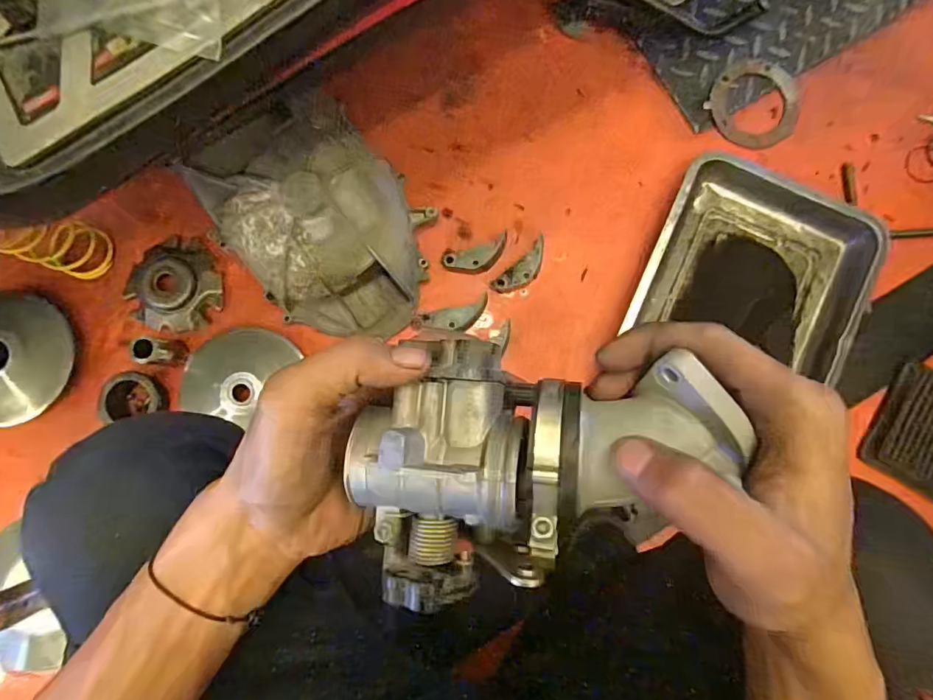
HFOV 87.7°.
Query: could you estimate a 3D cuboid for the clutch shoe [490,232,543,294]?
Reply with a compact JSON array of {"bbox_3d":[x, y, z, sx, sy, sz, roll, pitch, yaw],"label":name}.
[{"bbox_3d":[0.072,-0.100,0.606,0.086,0.022,0.032,-43,87,-5],"label":"clutch shoe"}]

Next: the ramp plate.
[{"bbox_3d":[-0.359,-0.076,0.599,0.109,0.019,0.110,0,84,-1],"label":"ramp plate"}]

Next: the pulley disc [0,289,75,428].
[{"bbox_3d":[-0.540,0.012,0.573,0.140,0.039,0.154,0,84,-1],"label":"pulley disc"}]

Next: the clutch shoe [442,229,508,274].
[{"bbox_3d":[0.015,-0.117,0.605,0.086,0.013,0.035,-25,85,-4],"label":"clutch shoe"}]

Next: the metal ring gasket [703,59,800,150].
[{"bbox_3d":[0.385,-0.326,0.644,0.125,0.005,0.115,0,84,-1],"label":"metal ring gasket"}]

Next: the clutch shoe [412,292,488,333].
[{"bbox_3d":[-0.017,-0.038,0.595,0.096,0.009,0.035,-19,85,-3],"label":"clutch shoe"}]

